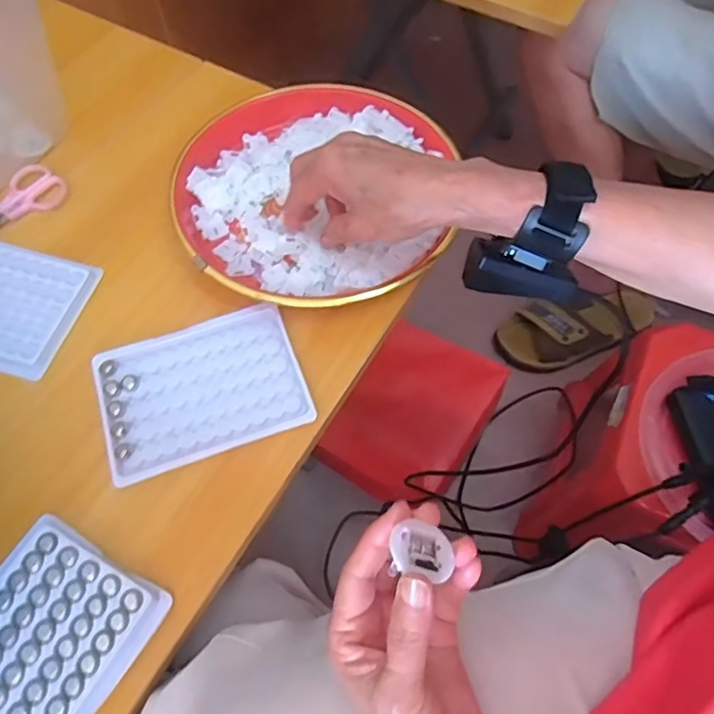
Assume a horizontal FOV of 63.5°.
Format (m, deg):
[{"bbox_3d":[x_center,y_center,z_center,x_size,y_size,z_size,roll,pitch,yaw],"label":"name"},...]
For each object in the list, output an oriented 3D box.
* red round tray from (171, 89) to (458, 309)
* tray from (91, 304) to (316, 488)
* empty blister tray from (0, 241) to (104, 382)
[{"bbox_3d":[-0.037,-0.128,0.445,0.206,0.024,0.210,0,63,0],"label":"red round tray"},{"bbox_3d":[-0.102,0.020,0.381,0.127,0.007,0.099,-17,62,-10],"label":"tray"},{"bbox_3d":[-0.264,-0.040,0.419,0.122,0.011,0.094,15,65,6],"label":"empty blister tray"}]

